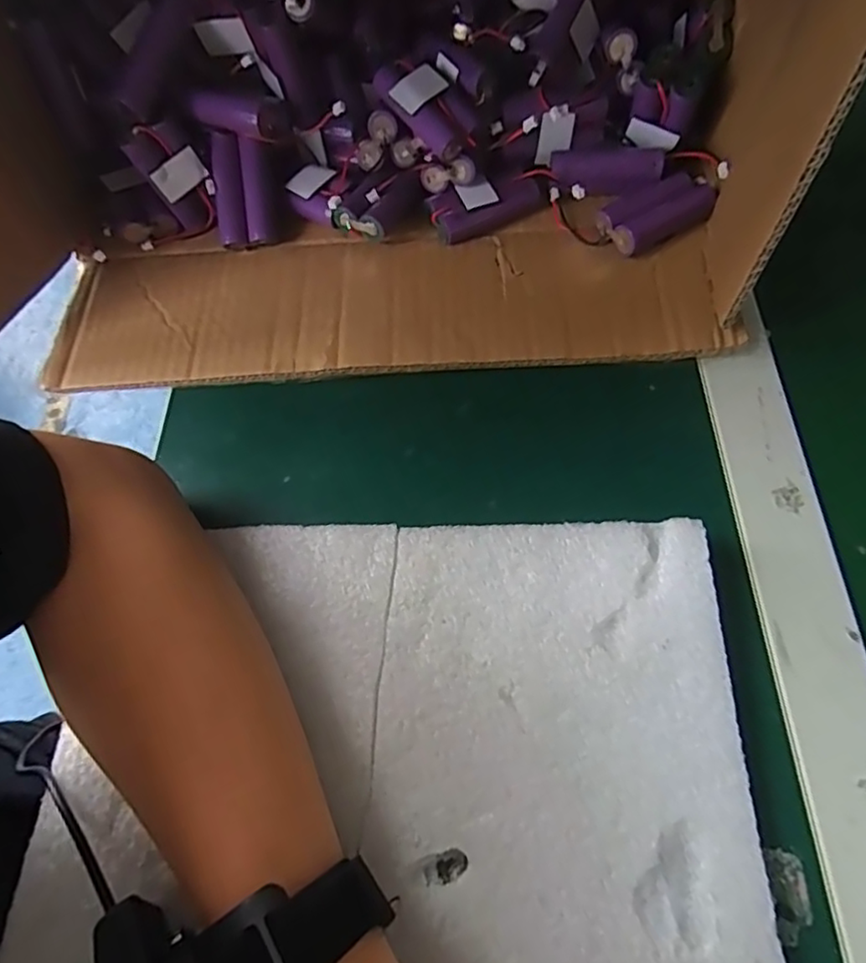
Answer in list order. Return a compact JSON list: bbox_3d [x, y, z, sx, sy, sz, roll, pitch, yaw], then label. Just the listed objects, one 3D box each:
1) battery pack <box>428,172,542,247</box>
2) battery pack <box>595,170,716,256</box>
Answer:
[{"bbox_3d":[0.032,-0.172,0.382,0.068,0.021,0.029,-17,62,-5],"label":"battery pack"},{"bbox_3d":[0.135,-0.160,0.368,0.069,0.024,0.029,-27,64,-10],"label":"battery pack"}]

